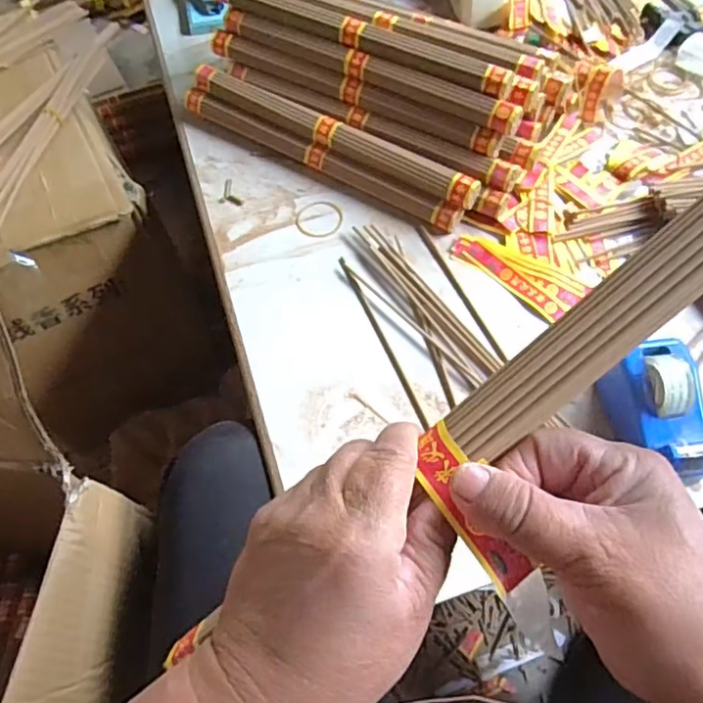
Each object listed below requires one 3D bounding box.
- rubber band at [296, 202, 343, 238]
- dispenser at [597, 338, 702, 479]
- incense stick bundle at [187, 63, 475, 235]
[{"bbox_3d":[-0.031,-0.128,0.574,0.044,0.004,0.045,-1,60,1],"label":"rubber band"},{"bbox_3d":[0.225,0.043,0.435,0.058,0.057,0.097,-4,60,-1],"label":"dispenser"},{"bbox_3d":[-0.025,-0.206,0.591,0.320,0.045,0.051,29,65,16],"label":"incense stick bundle"}]

